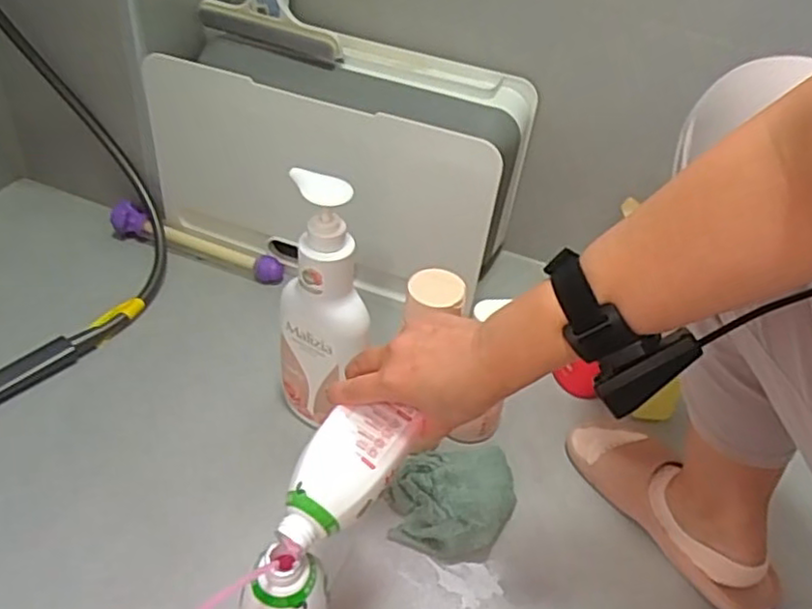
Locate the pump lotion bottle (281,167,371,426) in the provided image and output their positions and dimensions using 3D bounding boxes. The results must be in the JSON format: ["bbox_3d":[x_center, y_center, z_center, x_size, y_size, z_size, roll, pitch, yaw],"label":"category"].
[{"bbox_3d":[-0.082,0.022,0.683,0.061,0.312,0.091,-22,49,-29],"label":"pump lotion bottle"}]

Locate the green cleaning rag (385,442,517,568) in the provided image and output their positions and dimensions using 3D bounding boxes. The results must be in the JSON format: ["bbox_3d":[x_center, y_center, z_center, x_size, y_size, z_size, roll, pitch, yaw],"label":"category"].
[{"bbox_3d":[0.048,0.204,0.695,0.127,0.053,0.105,5,41,-3],"label":"green cleaning rag"}]

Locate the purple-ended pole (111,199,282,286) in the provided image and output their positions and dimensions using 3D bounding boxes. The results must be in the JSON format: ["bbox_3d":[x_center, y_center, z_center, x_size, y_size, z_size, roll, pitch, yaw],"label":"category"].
[{"bbox_3d":[-0.307,-0.091,0.980,0.281,0.039,0.034,19,42,13],"label":"purple-ended pole"}]

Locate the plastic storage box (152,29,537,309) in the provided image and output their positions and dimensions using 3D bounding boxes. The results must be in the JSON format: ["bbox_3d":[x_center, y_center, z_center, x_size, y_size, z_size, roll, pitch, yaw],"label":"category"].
[{"bbox_3d":[-0.088,-0.211,0.940,0.484,0.239,0.208,20,44,13],"label":"plastic storage box"}]

